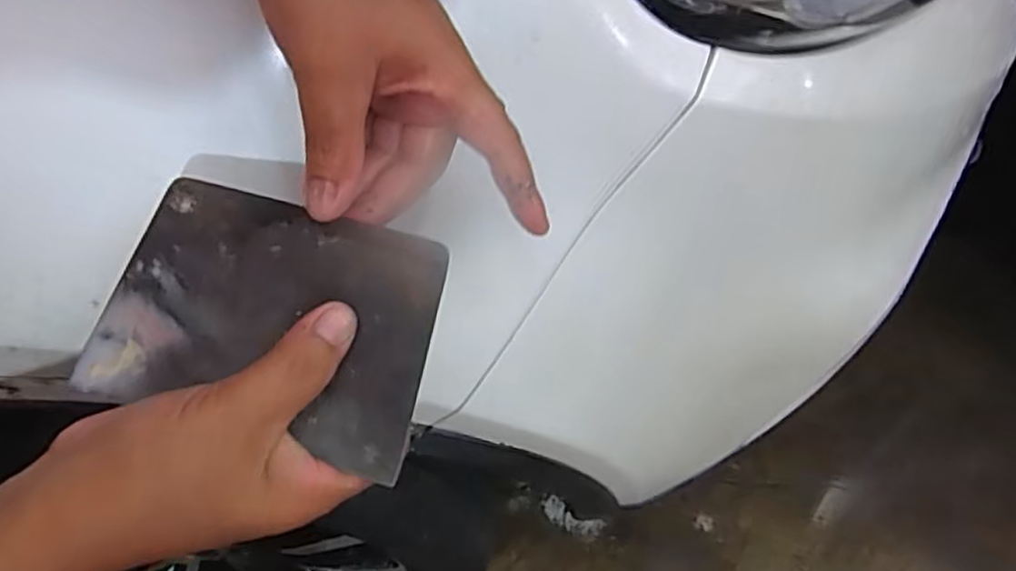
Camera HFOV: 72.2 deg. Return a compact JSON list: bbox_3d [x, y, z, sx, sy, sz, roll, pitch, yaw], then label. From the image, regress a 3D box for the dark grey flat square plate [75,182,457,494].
[{"bbox_3d":[-0.098,0.013,0.286,0.135,0.008,0.094,15,79,7],"label":"dark grey flat square plate"}]

